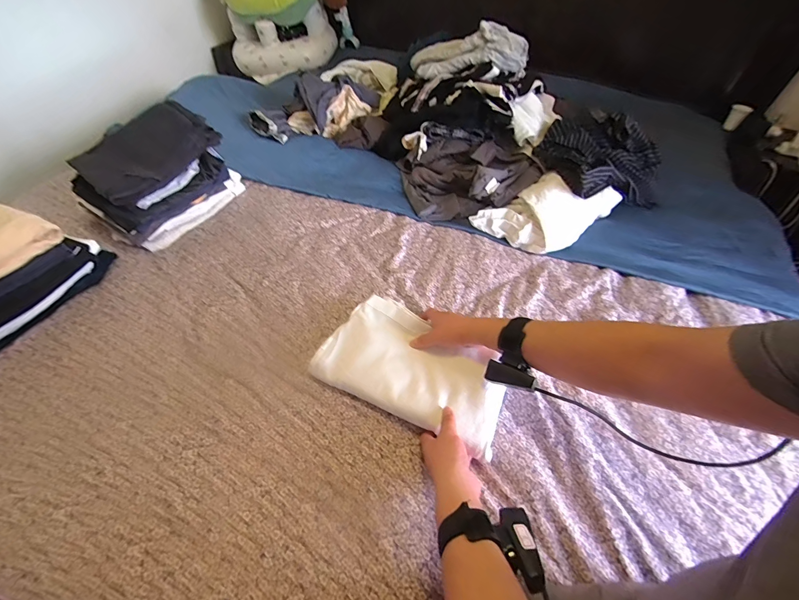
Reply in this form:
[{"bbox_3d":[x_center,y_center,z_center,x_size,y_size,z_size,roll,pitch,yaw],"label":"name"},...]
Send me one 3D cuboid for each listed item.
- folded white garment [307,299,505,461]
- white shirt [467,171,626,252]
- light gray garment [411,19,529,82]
[{"bbox_3d":[0.028,0.112,0.574,0.291,0.061,0.164,25,54,15],"label":"folded white garment"},{"bbox_3d":[0.344,-0.205,0.819,0.307,0.101,0.152,-23,57,-21],"label":"white shirt"},{"bbox_3d":[0.186,-0.649,0.930,0.293,0.116,0.189,4,49,0],"label":"light gray garment"}]

